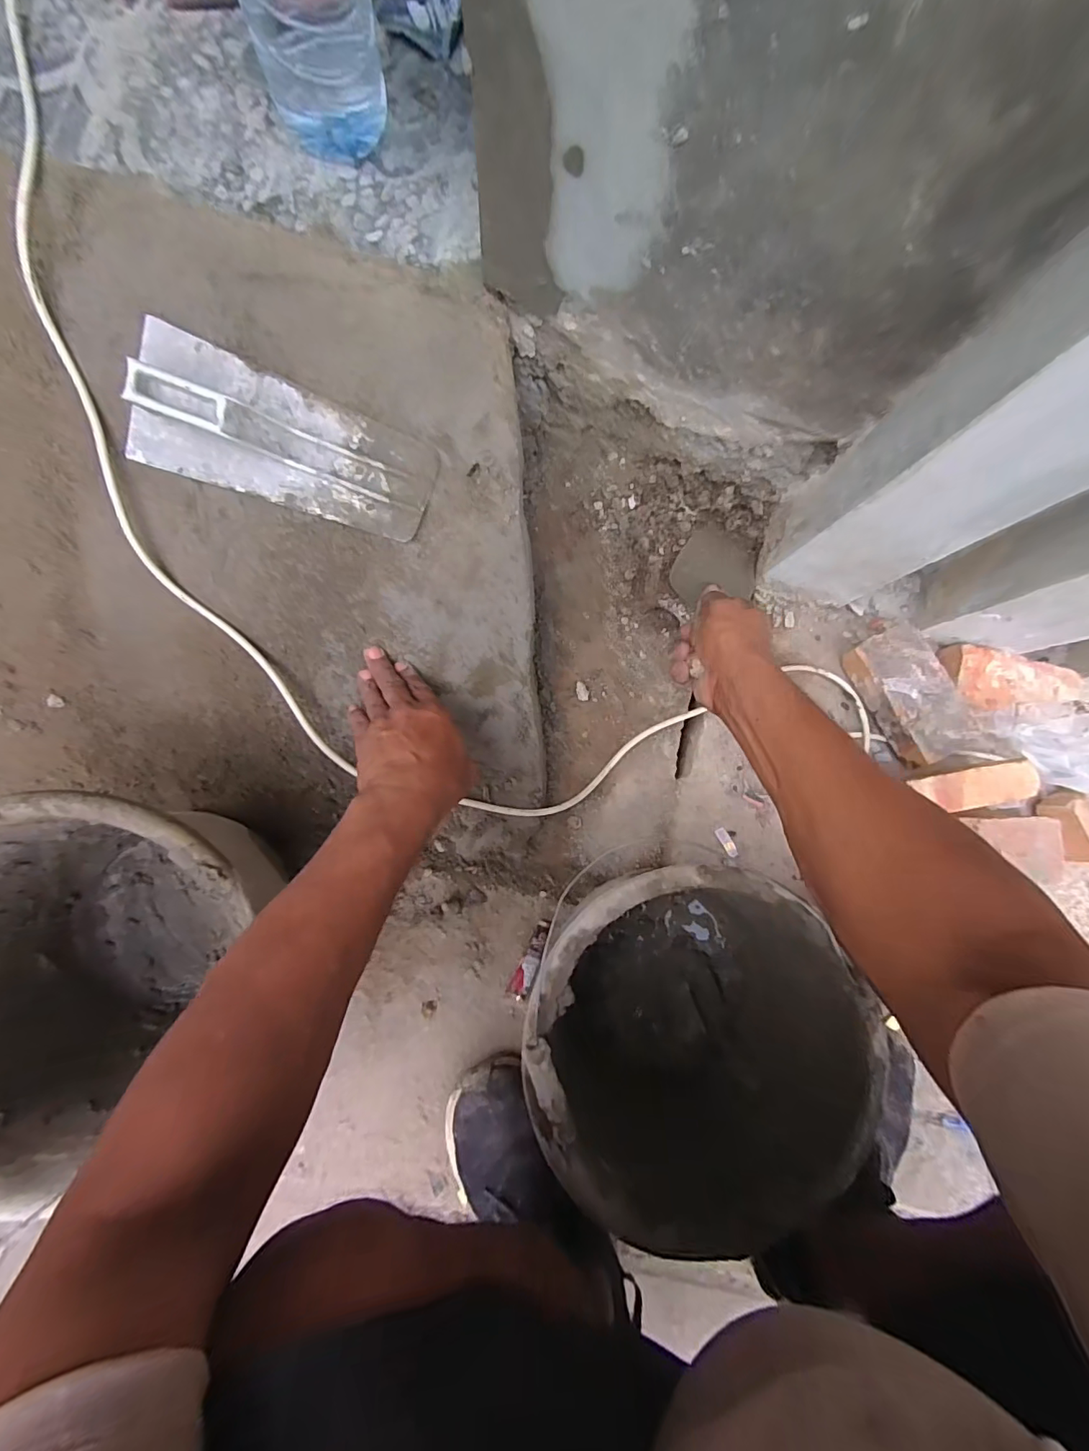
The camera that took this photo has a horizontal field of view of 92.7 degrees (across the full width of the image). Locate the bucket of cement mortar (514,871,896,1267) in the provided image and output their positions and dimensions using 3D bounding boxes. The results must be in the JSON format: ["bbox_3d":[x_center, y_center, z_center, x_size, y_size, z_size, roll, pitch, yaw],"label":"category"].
[{"bbox_3d":[0.112,0.257,0.483,0.255,0.216,0.270,0,85,-5],"label":"bucket of cement mortar"}]

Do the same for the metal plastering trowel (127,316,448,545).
[{"bbox_3d":[-0.221,-0.241,0.427,0.255,0.059,0.108,15,105,-7],"label":"metal plastering trowel"}]

